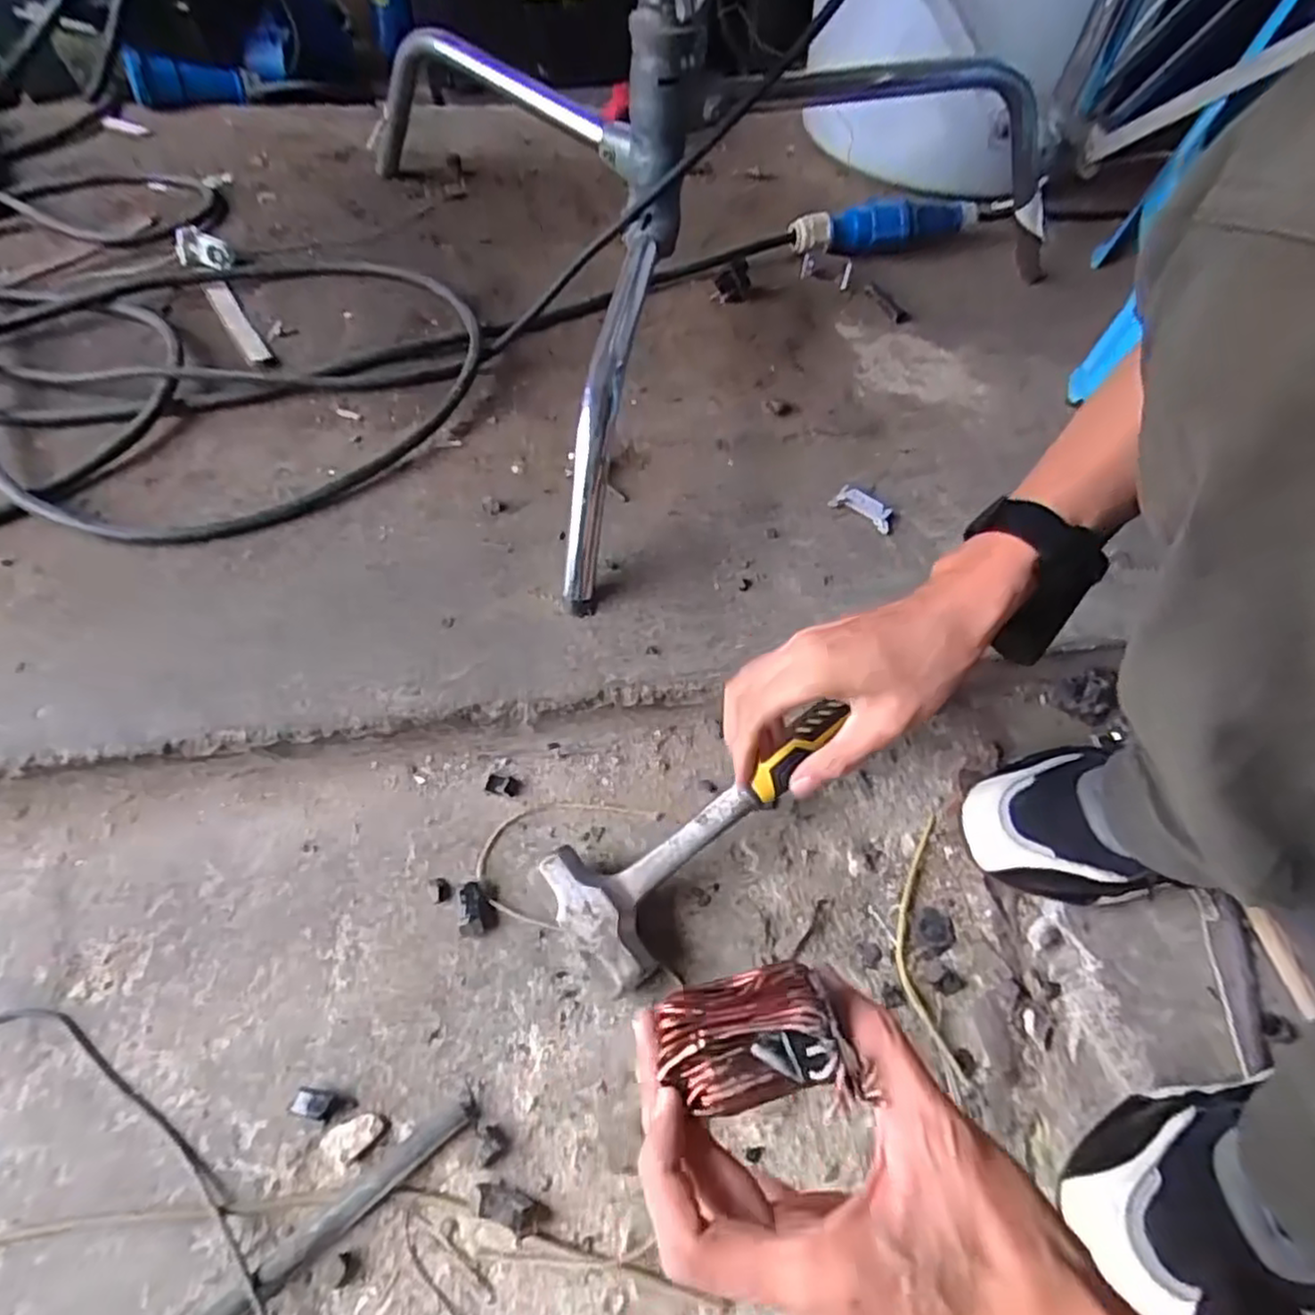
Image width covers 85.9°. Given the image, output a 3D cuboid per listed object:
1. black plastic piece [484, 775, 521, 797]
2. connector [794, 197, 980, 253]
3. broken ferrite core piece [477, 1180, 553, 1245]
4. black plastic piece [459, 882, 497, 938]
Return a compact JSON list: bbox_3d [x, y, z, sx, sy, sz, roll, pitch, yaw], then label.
[{"bbox_3d":[-0.109,0.089,0.496,0.023,0.009,0.014,9,57,2],"label":"black plastic piece"},{"bbox_3d":[0.271,-0.499,0.829,0.240,0.053,0.049,-13,59,-12],"label":"connector"},{"bbox_3d":[-0.078,0.293,0.375,0.039,0.009,0.017,22,58,10],"label":"broken ferrite core piece"},{"bbox_3d":[-0.114,0.160,0.448,0.020,0.015,0.031,-6,58,-8],"label":"black plastic piece"}]

